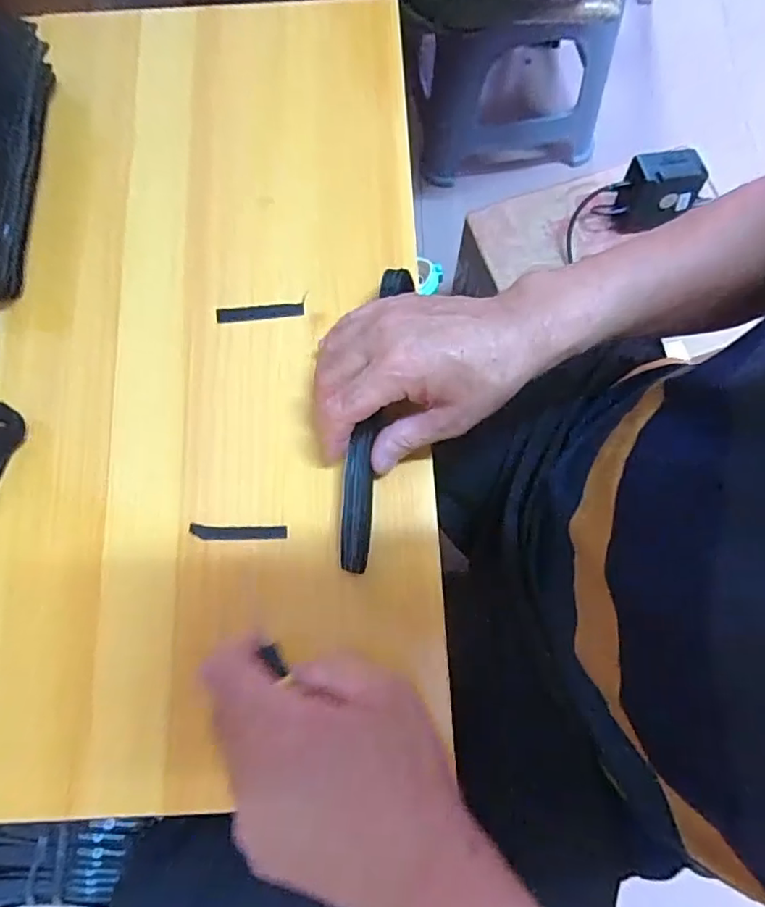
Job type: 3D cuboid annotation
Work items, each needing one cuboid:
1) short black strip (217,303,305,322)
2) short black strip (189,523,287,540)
[{"bbox_3d":[-0.087,-0.100,0.411,0.060,0.004,0.012,-4,75,-1],"label":"short black strip"},{"bbox_3d":[-0.092,0.050,0.369,0.061,0.004,0.010,1,75,1],"label":"short black strip"}]

